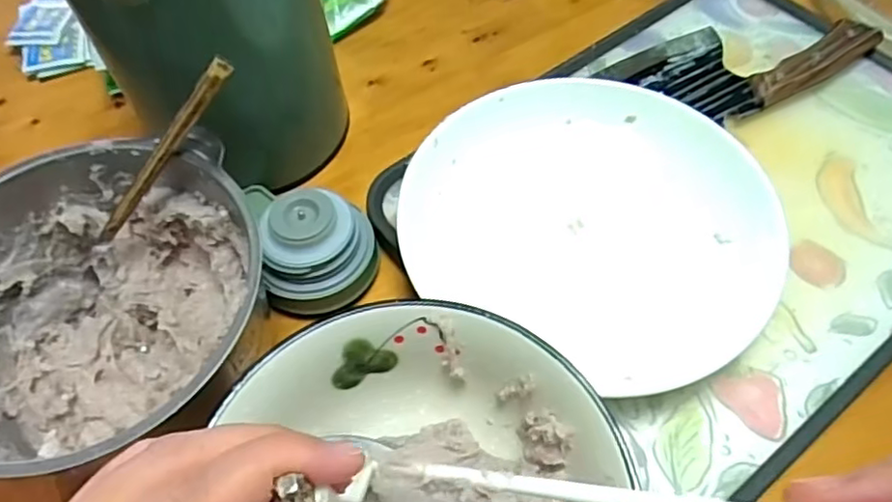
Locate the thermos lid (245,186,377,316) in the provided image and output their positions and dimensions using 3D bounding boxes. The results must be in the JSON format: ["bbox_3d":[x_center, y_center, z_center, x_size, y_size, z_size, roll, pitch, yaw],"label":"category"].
[{"bbox_3d":[-0.075,-0.002,0.383,0.065,0.051,0.059,-14,58,-7],"label":"thermos lid"}]

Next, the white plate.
[{"bbox_3d":[0.088,-0.021,0.388,0.213,0.036,0.190,26,62,17],"label":"white plate"}]

